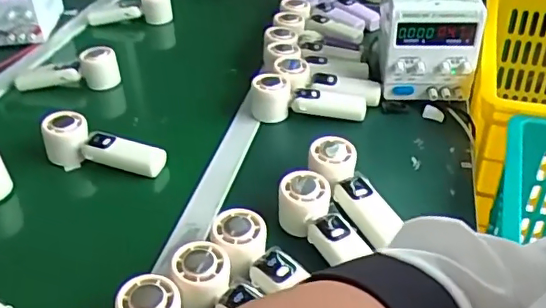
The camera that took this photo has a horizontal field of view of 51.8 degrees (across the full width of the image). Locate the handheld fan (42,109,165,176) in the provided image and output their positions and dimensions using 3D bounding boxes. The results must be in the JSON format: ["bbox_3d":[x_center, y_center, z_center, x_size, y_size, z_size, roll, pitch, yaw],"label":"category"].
[{"bbox_3d":[-0.226,-0.011,0.743,0.161,0.059,0.042,11,38,17],"label":"handheld fan"}]

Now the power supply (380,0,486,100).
[{"bbox_3d":[0.237,-0.191,0.868,0.128,0.147,0.176,3,36,6],"label":"power supply"}]

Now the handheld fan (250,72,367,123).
[{"bbox_3d":[0.052,-0.083,0.825,0.168,0.052,0.045,0,36,3],"label":"handheld fan"}]

